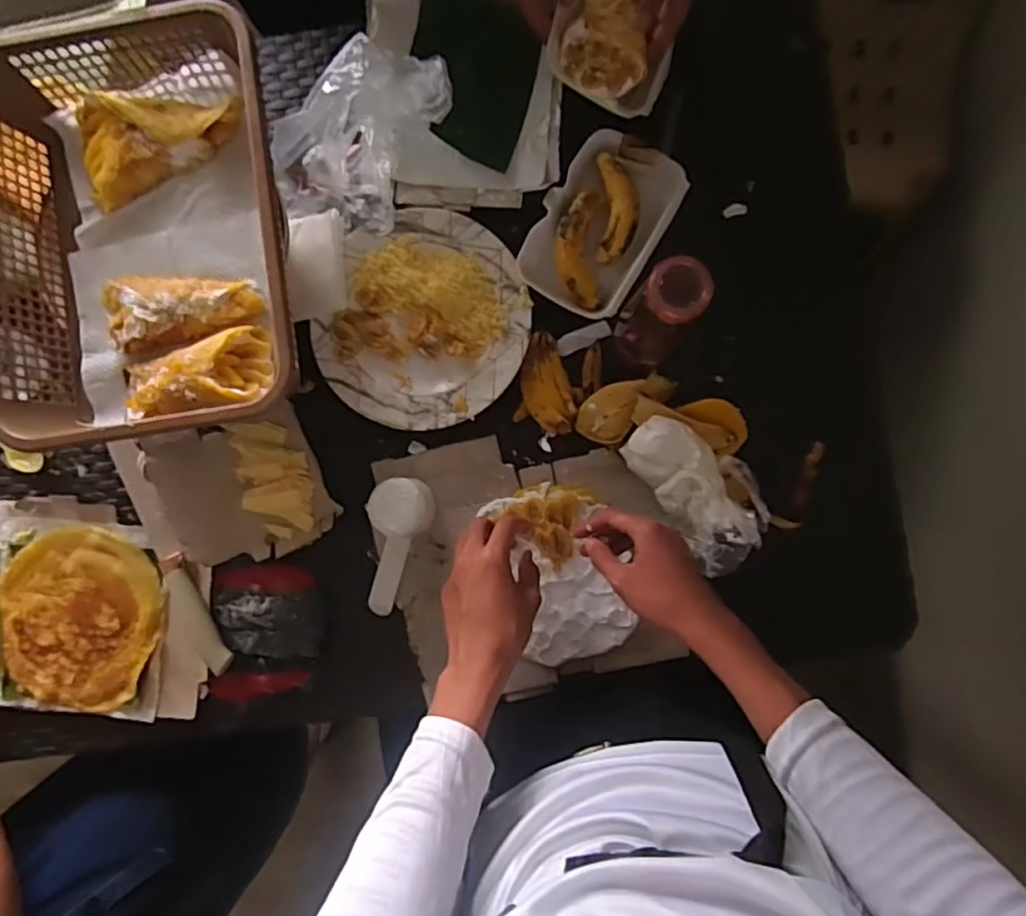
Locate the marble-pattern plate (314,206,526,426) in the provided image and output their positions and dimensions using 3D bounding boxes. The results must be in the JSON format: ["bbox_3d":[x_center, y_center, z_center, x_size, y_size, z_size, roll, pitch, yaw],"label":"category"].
[{"bbox_3d":[-0.090,-0.141,0.661,0.204,0.025,0.221,0,87,3],"label":"marble-pattern plate"}]

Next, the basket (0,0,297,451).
[{"bbox_3d":[-0.326,-0.192,0.572,0.265,0.096,0.346,-7,87,3],"label":"basket"}]

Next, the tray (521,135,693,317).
[{"bbox_3d":[0.091,-0.239,0.654,0.115,0.030,0.178,29,89,4],"label":"tray"}]

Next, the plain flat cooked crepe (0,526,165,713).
[{"bbox_3d":[-0.457,0.169,0.674,0.169,0.010,0.179,0,87,3],"label":"plain flat cooked crepe"}]

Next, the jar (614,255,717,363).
[{"bbox_3d":[0.127,-0.121,0.572,0.052,0.207,0.058,-41,86,1],"label":"jar"}]

